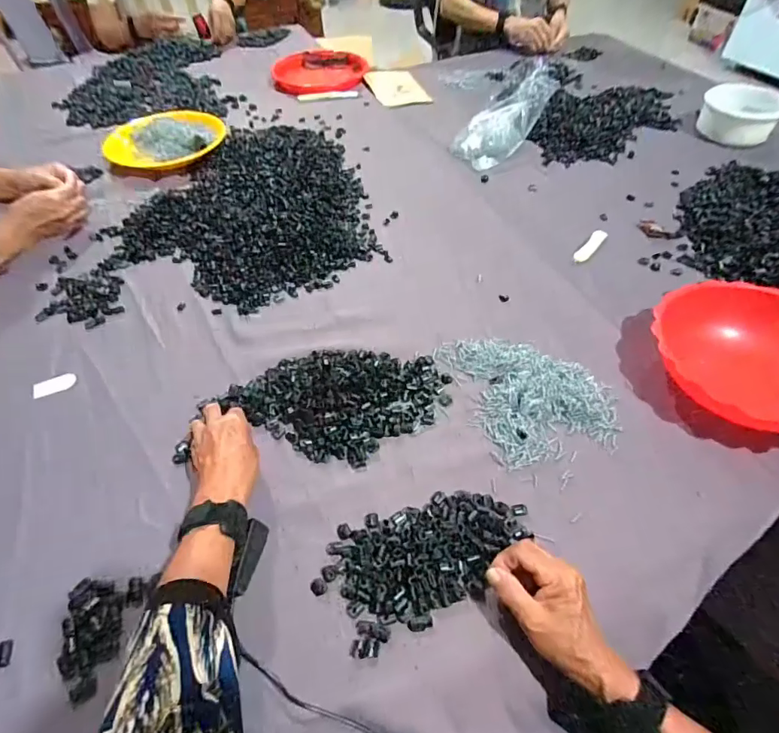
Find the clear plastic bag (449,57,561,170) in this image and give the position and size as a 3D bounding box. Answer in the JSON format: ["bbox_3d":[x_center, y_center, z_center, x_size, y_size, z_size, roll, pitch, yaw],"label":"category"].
[{"bbox_3d":[0.242,-0.547,0.980,0.121,0.147,0.245,36,60,23],"label":"clear plastic bag"}]

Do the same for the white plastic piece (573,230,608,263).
[{"bbox_3d":[0.351,-0.210,0.805,0.025,0.014,0.093,33,57,27],"label":"white plastic piece"}]

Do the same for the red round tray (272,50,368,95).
[{"bbox_3d":[-0.181,-0.786,1.230,0.246,0.028,0.246,-1,49,1],"label":"red round tray"}]

